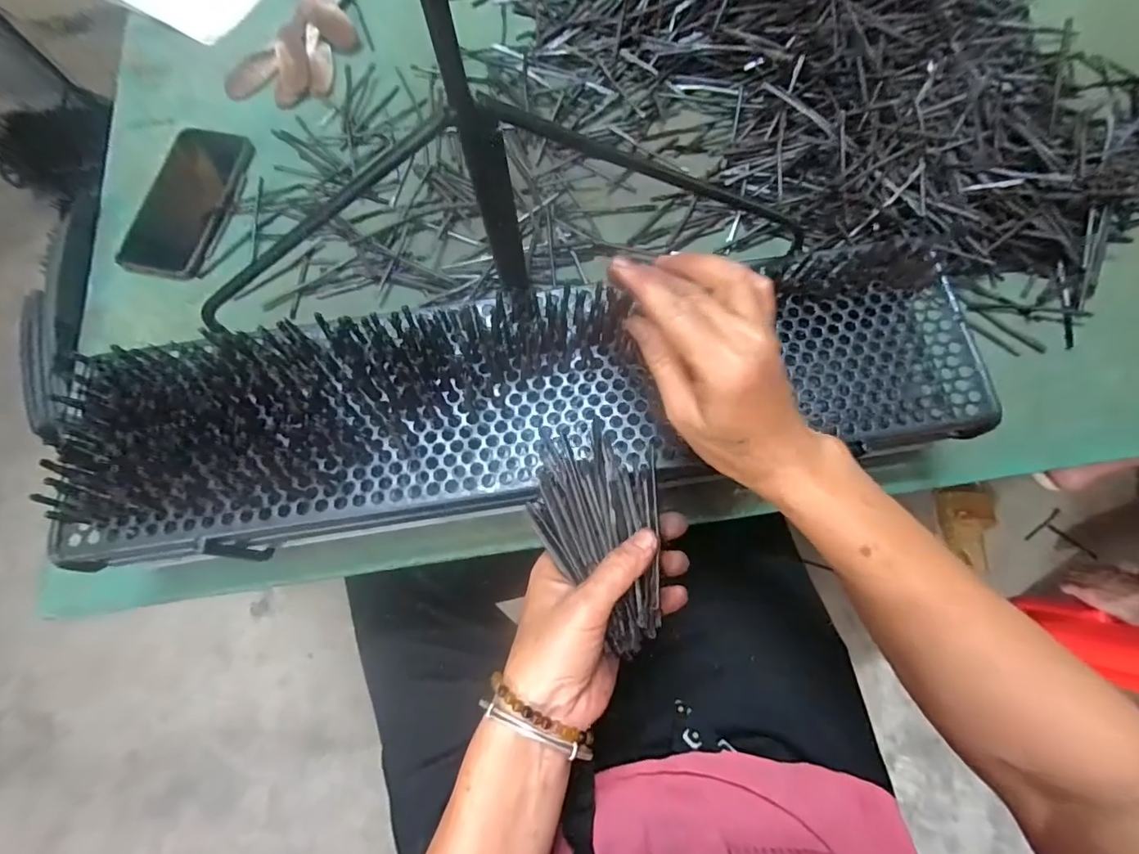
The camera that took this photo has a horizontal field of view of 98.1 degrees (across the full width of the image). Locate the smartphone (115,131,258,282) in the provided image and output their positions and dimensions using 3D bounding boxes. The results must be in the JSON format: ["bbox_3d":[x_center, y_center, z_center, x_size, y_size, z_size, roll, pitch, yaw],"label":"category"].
[{"bbox_3d":[-0.365,-0.216,0.476,0.078,0.019,0.164,8,74,4],"label":"smartphone"}]

